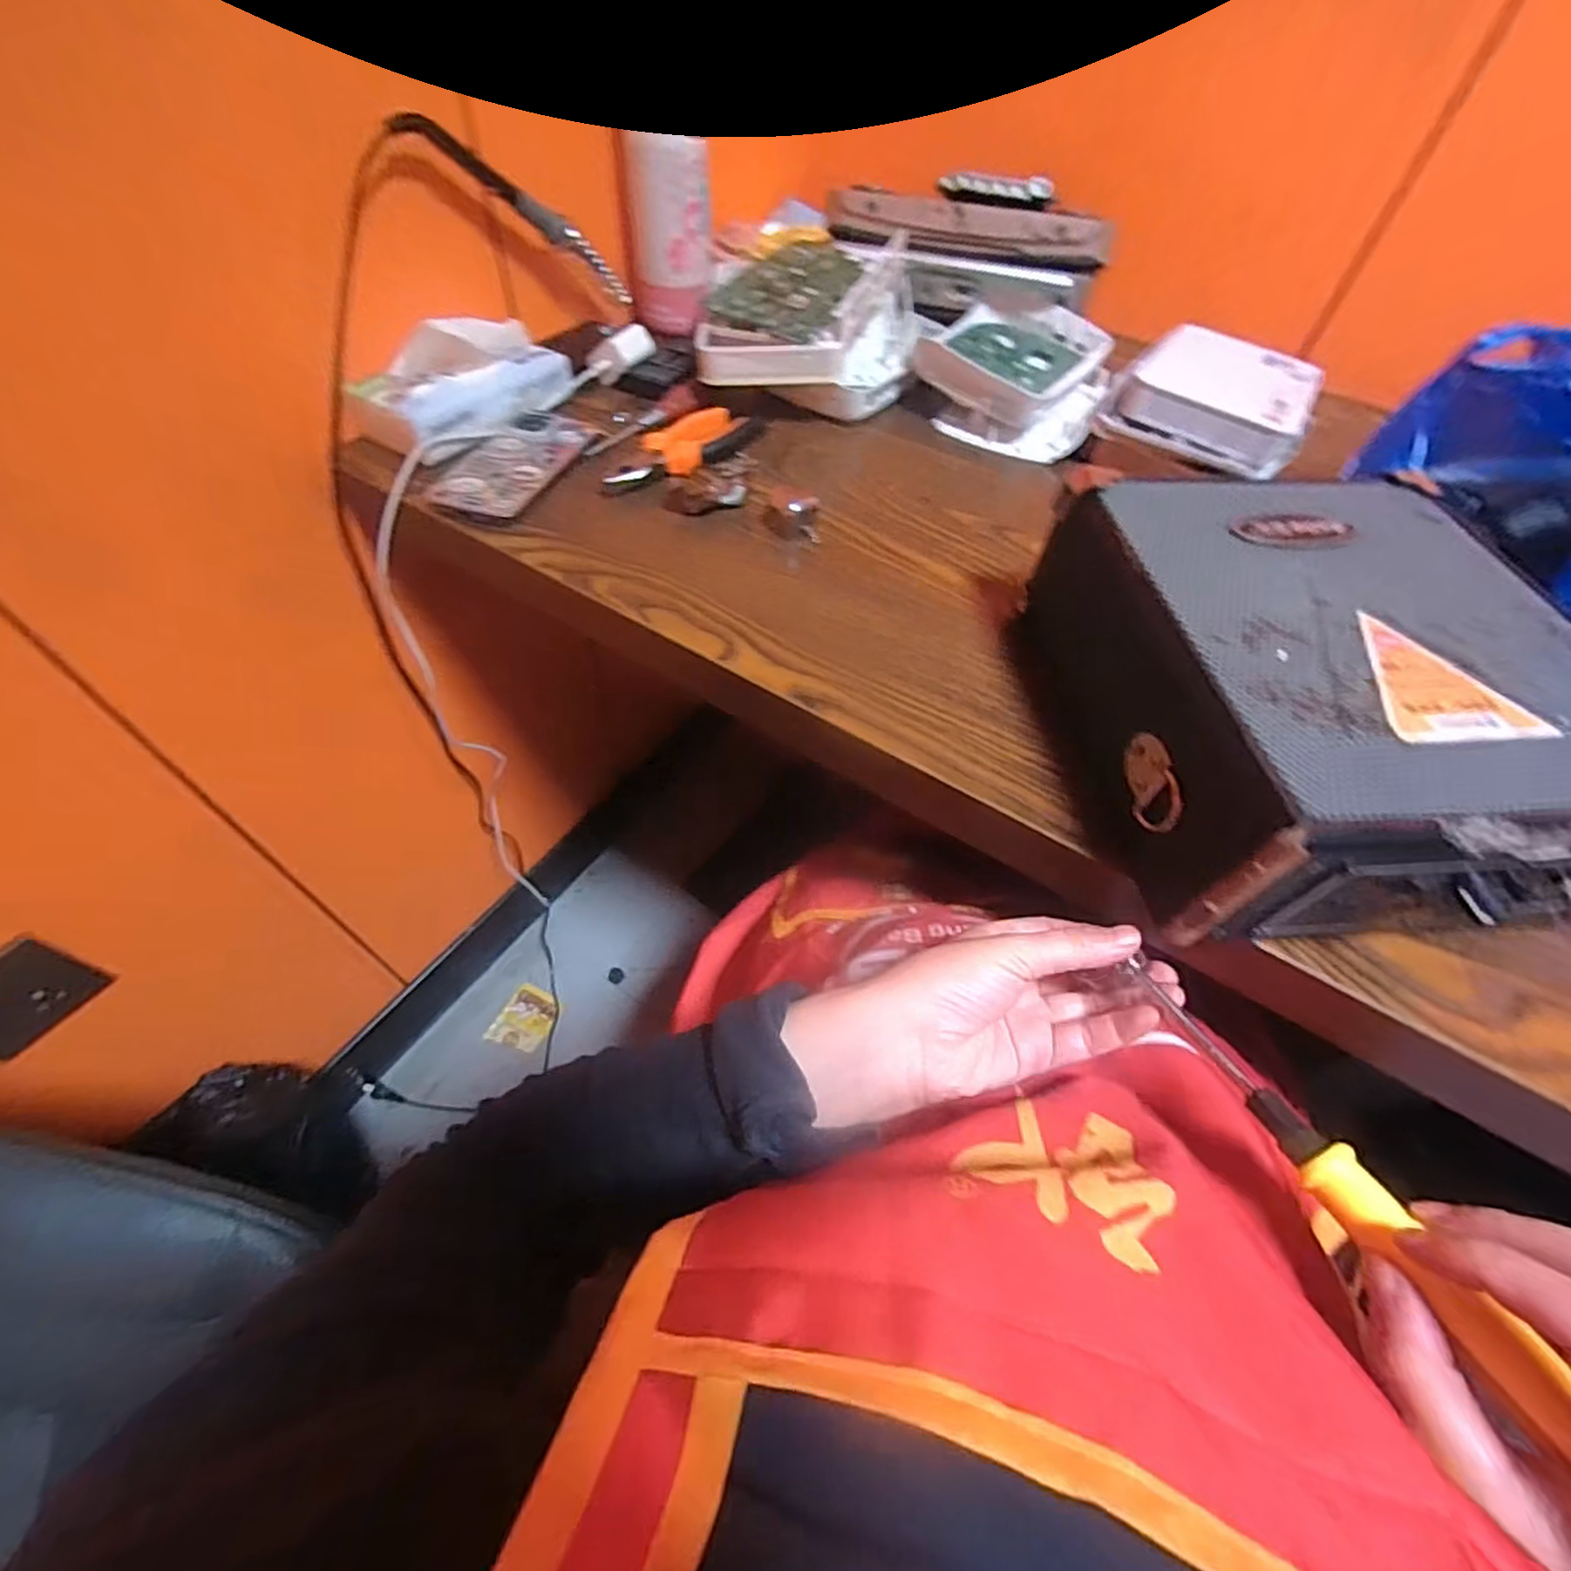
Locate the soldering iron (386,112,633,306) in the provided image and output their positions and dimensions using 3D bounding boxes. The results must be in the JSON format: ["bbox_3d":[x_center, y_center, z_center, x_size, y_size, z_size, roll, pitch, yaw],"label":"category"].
[{"bbox_3d":[-0.201,-0.455,0.538,0.024,0.021,0.226,38,21,22],"label":"soldering iron"}]

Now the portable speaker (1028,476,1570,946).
[{"bbox_3d":[0.264,-0.040,0.338,0.212,0.096,0.223,-1,55,-2],"label":"portable speaker"}]

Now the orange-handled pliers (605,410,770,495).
[{"bbox_3d":[-0.080,-0.271,0.531,0.049,0.015,0.152,28,59,17],"label":"orange-handled pliers"}]

